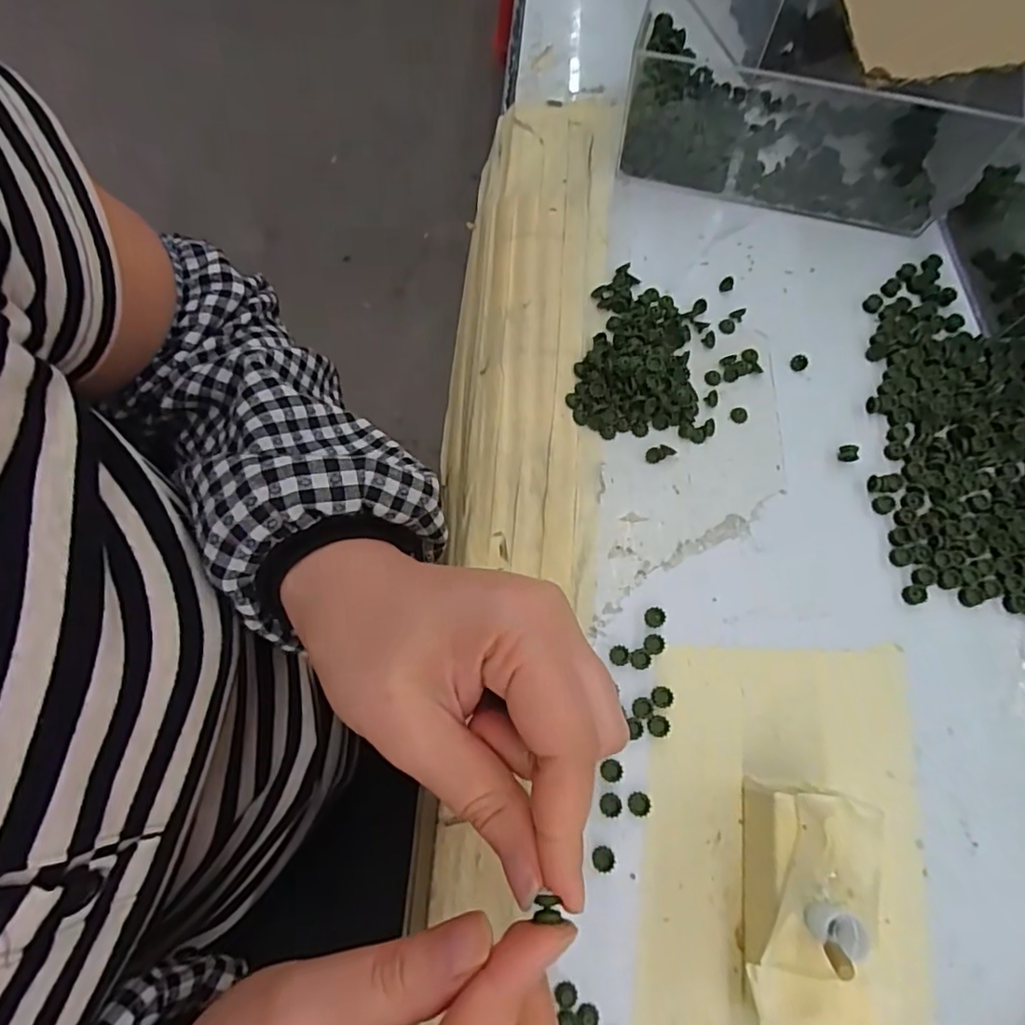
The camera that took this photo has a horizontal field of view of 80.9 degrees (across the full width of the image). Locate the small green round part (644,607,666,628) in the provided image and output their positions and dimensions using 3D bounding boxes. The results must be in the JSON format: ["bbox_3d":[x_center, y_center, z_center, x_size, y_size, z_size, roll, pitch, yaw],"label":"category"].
[{"bbox_3d":[0.063,0.047,0.267,0.009,0.004,0.009,0,72,2],"label":"small green round part"}]

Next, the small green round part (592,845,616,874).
[{"bbox_3d":[0.036,0.137,0.238,0.009,0.004,0.009,0,72,2],"label":"small green round part"}]

